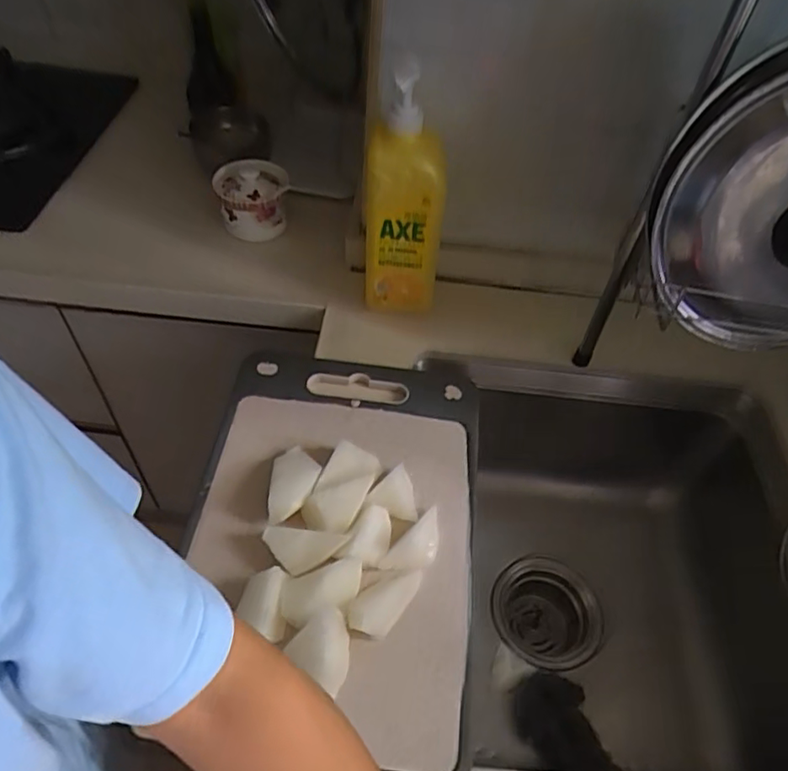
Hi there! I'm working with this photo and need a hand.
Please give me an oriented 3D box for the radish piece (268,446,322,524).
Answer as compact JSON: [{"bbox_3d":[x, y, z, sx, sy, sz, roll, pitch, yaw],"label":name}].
[{"bbox_3d":[-0.093,0.091,0.553,0.044,0.031,0.075,1,52,-6],"label":"radish piece"}]

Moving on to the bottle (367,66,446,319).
[{"bbox_3d":[0.008,-0.203,0.658,0.096,0.277,0.076,5,51,-3],"label":"bottle"}]

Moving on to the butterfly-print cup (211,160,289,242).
[{"bbox_3d":[-0.192,-0.249,0.808,0.095,0.083,0.095,-6,52,-11],"label":"butterfly-print cup"}]

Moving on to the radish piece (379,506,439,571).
[{"bbox_3d":[0.022,0.147,0.533,0.032,0.031,0.070,38,57,22],"label":"radish piece"}]

